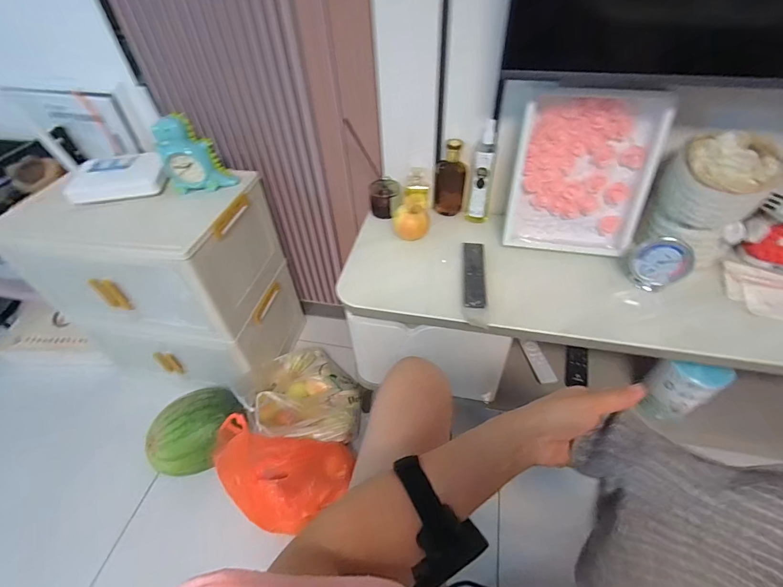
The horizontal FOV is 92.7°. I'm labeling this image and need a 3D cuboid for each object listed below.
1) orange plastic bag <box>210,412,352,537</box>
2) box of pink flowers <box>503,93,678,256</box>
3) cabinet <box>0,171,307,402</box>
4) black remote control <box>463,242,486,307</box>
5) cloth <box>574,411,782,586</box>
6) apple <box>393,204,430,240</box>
[{"bbox_3d":[-0.218,0.374,0.770,0.245,0.202,0.172,-4,46,-2],"label":"orange plastic bag"},{"bbox_3d":[0.335,-0.210,0.671,0.223,0.265,0.061,7,29,10],"label":"box of pink flowers"},{"bbox_3d":[-0.540,-0.020,0.942,0.481,0.493,0.311,4,47,6],"label":"cabinet"},{"bbox_3d":[0.149,-0.035,0.668,0.037,0.018,0.150,3,47,5],"label":"black remote control"},{"bbox_3d":[0.261,0.214,0.334,0.196,0.153,0.148,23,51,22],"label":"cloth"},{"bbox_3d":[0.038,-0.143,0.753,0.070,0.057,0.065,-4,46,-2],"label":"apple"}]

